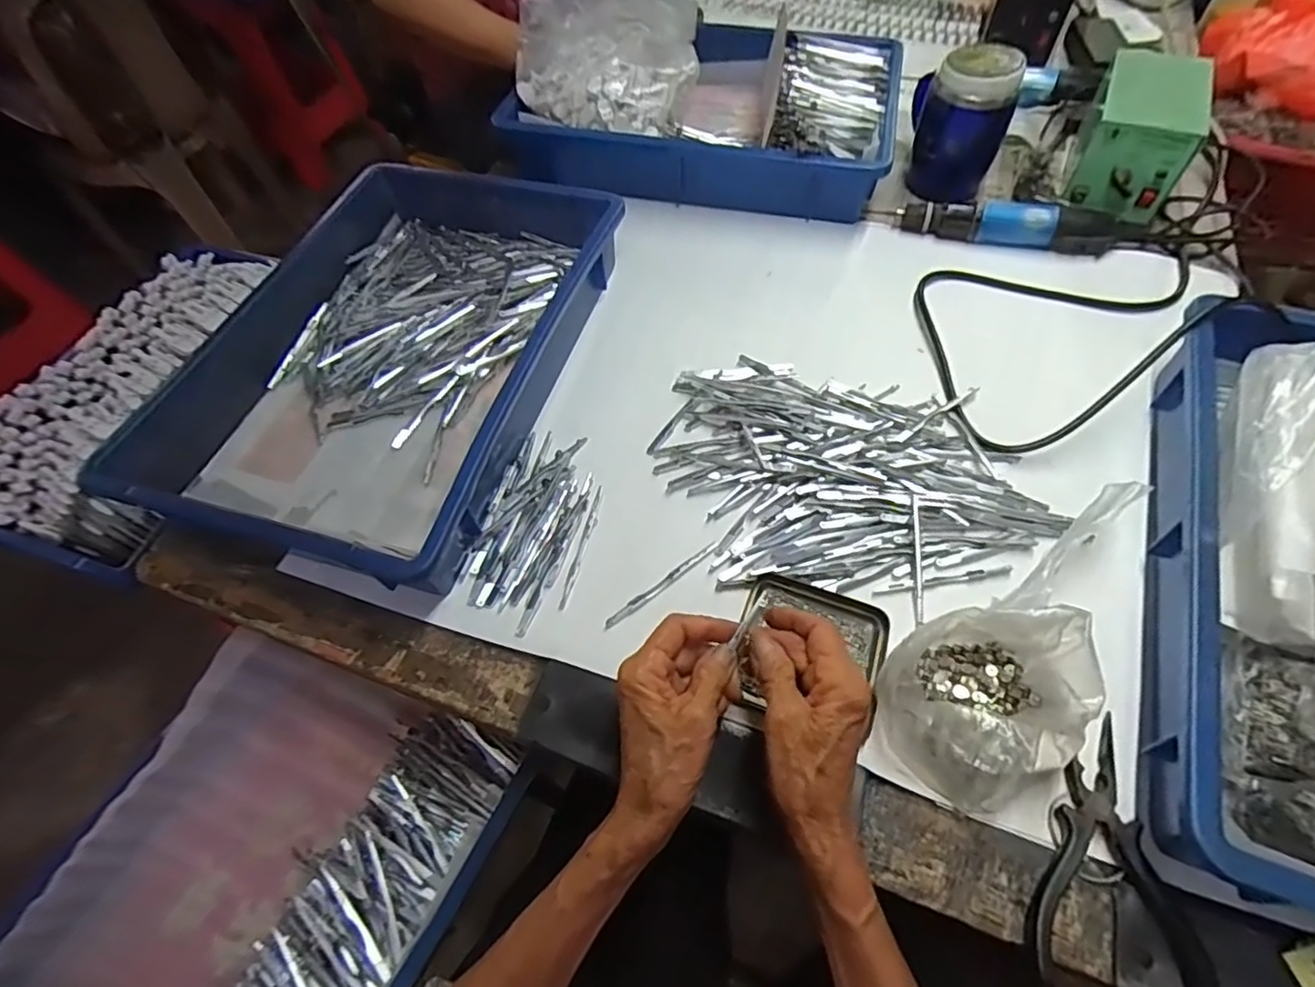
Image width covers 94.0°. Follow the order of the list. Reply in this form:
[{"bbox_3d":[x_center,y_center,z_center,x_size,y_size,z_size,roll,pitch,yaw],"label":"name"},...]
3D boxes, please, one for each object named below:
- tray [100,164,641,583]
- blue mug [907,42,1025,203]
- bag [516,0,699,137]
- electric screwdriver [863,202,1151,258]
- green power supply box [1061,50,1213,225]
[{"bbox_3d":[-0.222,-0.142,0.541,0.303,0.062,0.430,15,60,12],"label":"tray"},{"bbox_3d":[0.323,-0.403,0.657,0.086,0.130,0.106,5,58,6],"label":"blue mug"},{"bbox_3d":[-0.056,-0.492,0.672,0.194,0.116,0.161,1,58,4],"label":"bag"},{"bbox_3d":[0.358,-0.282,0.637,0.265,0.041,0.037,16,60,13],"label":"electric screwdriver"},{"bbox_3d":[0.494,-0.368,0.642,0.096,0.101,0.132,20,61,15],"label":"green power supply box"}]

